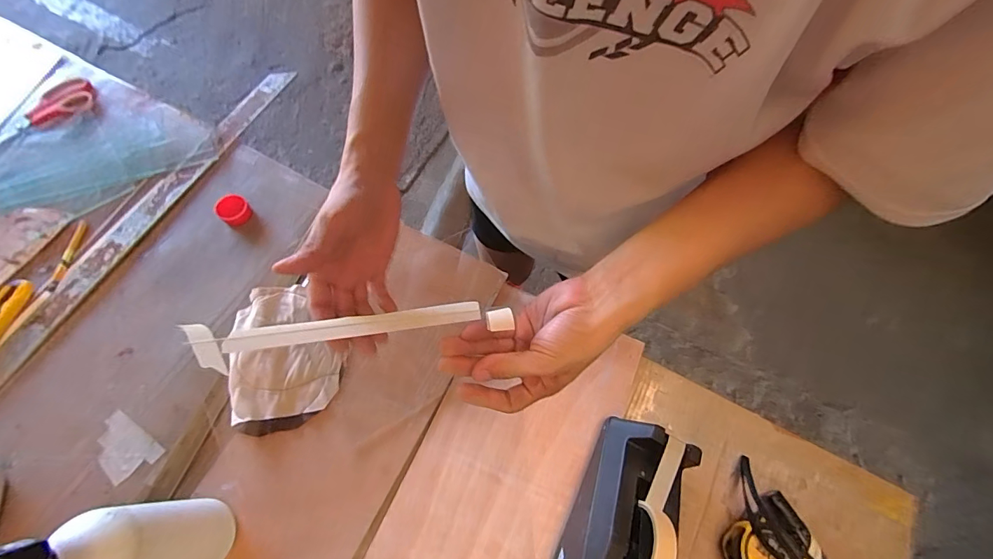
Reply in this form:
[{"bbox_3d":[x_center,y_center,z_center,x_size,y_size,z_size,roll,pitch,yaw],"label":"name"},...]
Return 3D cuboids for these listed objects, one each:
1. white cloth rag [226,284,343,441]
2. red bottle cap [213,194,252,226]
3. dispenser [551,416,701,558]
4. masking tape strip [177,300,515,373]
[{"bbox_3d":[-0.251,0.087,0.503,0.120,0.022,0.173,-11,66,-8],"label":"white cloth rag"},{"bbox_3d":[-0.362,-0.096,0.580,0.044,0.014,0.040,1,65,-2],"label":"red bottle cap"},{"bbox_3d":[0.121,0.238,0.397,0.085,0.116,0.194,24,67,8],"label":"dispenser"},{"bbox_3d":[-0.110,0.039,0.322,0.240,0.024,0.028,-7,66,-2],"label":"masking tape strip"}]

